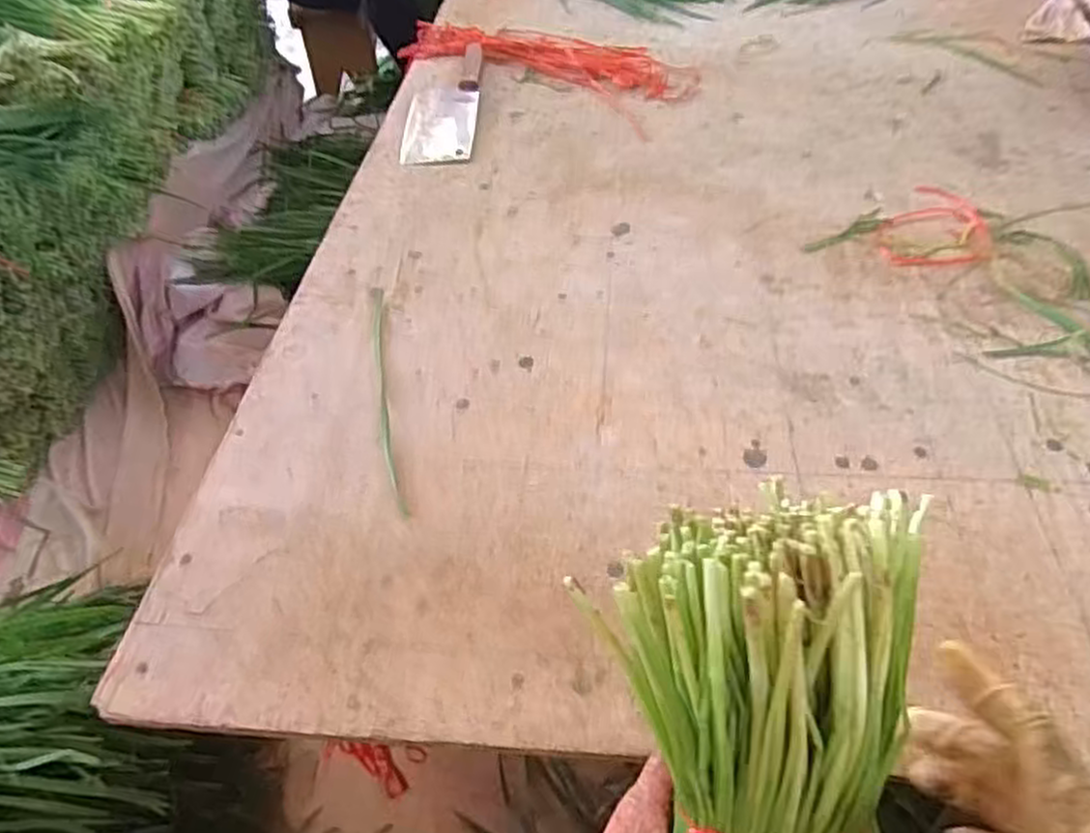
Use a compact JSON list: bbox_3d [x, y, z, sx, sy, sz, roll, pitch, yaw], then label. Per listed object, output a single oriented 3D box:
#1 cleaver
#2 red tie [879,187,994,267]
[{"bbox_3d":[-0.131,-0.409,0.985,0.086,0.015,0.294,-4,48,3],"label":"cleaver"},{"bbox_3d":[0.385,-0.193,0.755,0.106,0.006,0.135,2,49,8],"label":"red tie"}]

